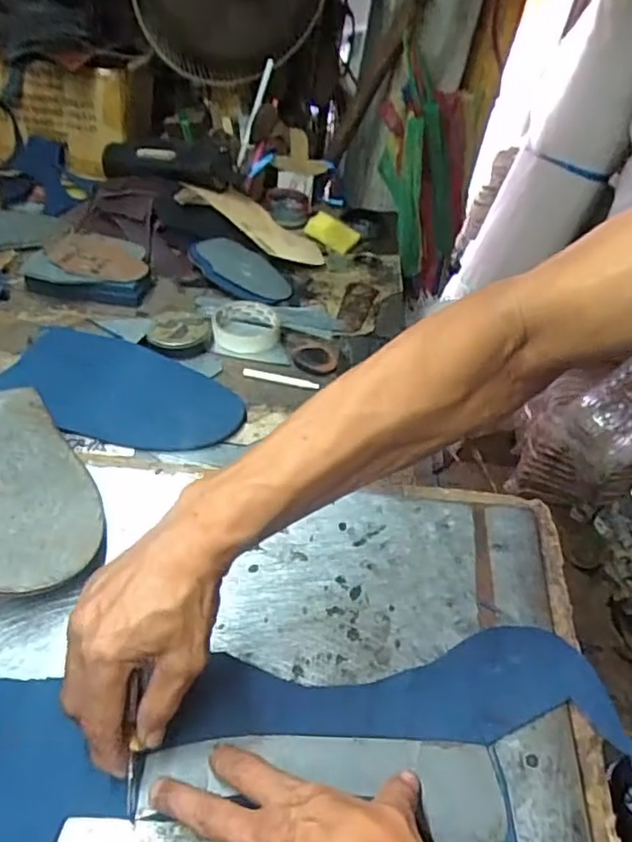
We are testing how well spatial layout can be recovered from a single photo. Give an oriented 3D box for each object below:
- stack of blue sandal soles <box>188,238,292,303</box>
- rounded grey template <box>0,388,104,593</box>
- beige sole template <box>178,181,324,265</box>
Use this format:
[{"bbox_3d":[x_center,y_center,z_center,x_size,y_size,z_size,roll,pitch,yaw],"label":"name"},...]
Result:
[{"bbox_3d":[-0.109,-0.220,0.881,0.155,0.015,0.083,29,51,3],"label":"stack of blue sandal soles"},{"bbox_3d":[-0.266,0.049,0.506,0.141,0.007,0.251,-19,43,-41],"label":"rounded grey template"},{"bbox_3d":[-0.097,-0.314,0.957,0.235,0.023,0.111,33,45,-2],"label":"beige sole template"}]

